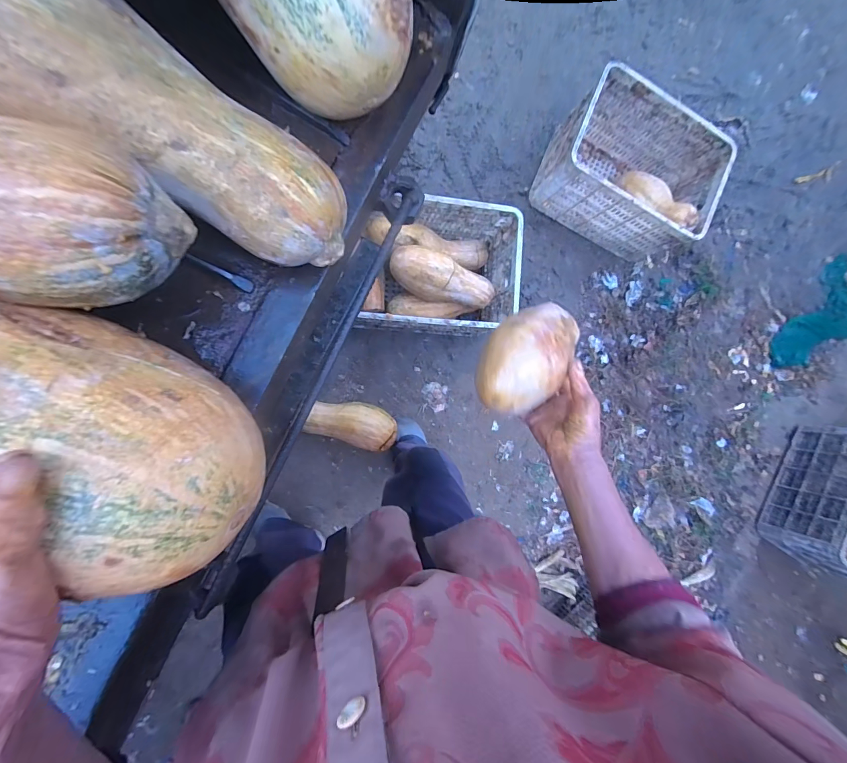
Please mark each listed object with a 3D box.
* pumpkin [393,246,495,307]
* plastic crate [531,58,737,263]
[{"bbox_3d":[0.054,-0.302,1.122,0.327,0.150,0.108,16,87,-23],"label":"pumpkin"},{"bbox_3d":[0.693,-0.693,1.273,0.536,0.293,0.344,29,84,-11],"label":"plastic crate"}]

